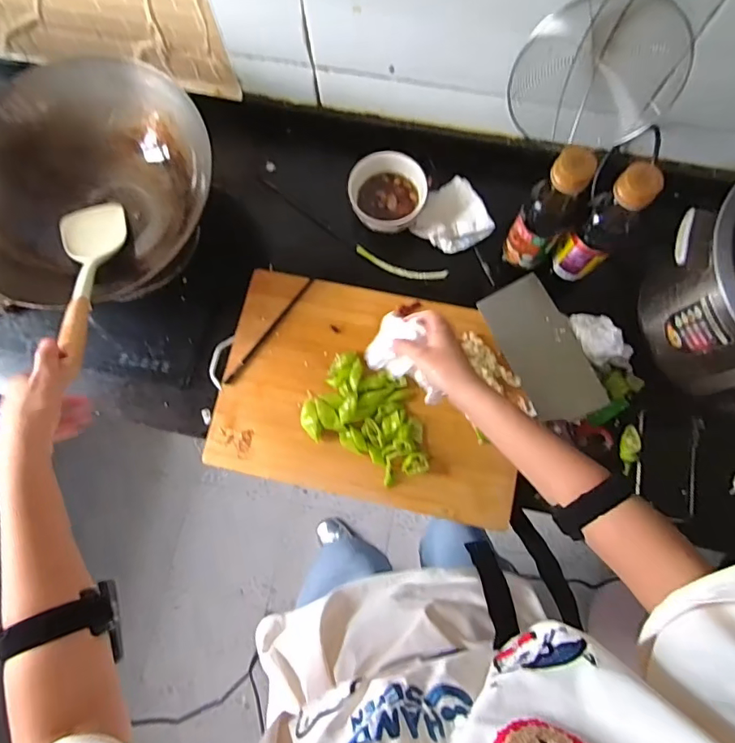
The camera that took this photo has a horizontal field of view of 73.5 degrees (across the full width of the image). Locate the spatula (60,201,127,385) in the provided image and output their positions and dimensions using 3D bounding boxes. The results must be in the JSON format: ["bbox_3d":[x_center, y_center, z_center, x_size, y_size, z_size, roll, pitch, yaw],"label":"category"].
[{"bbox_3d":[-0.363,-0.127,0.628,0.088,0.040,0.361,-23,43,-4],"label":"spatula"}]

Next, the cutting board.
[{"bbox_3d":[0.008,0.028,0.702,0.423,0.032,0.297,12,78,3],"label":"cutting board"}]

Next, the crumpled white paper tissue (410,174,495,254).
[{"bbox_3d":[0.129,-0.236,0.764,0.104,0.023,0.105,-33,79,-6],"label":"crumpled white paper tissue"}]

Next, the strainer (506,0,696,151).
[{"bbox_3d":[0.269,-0.382,0.452,0.183,0.443,0.063,7,78,2],"label":"strainer"}]

